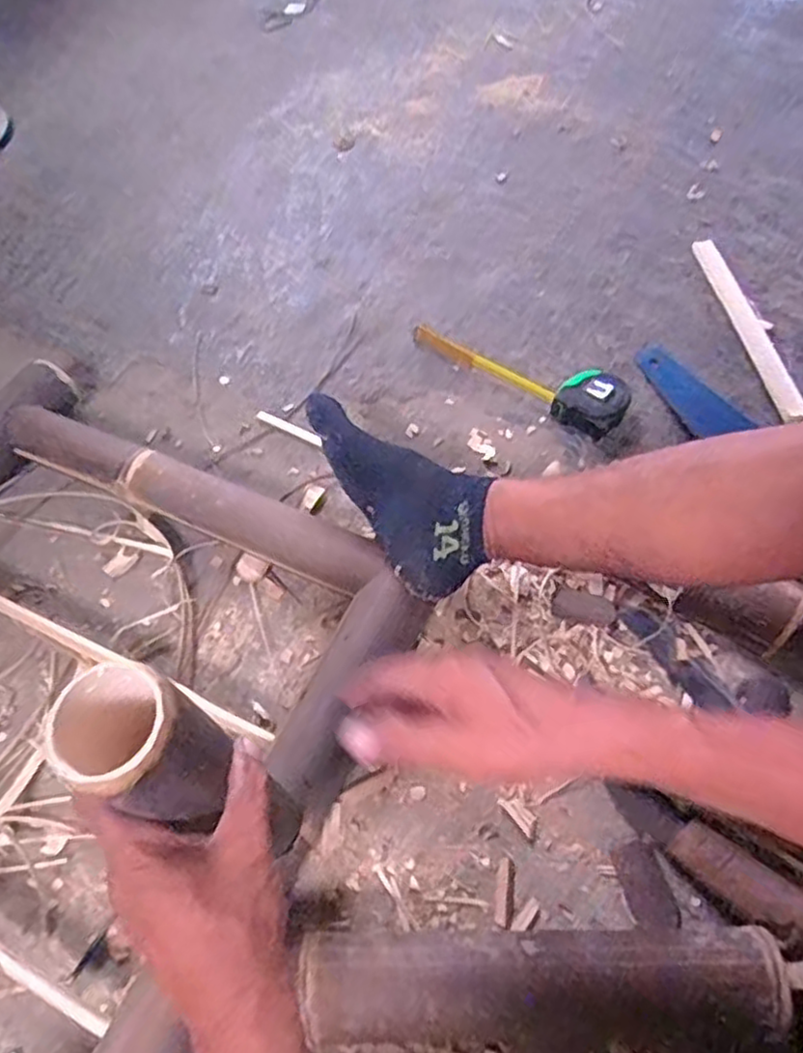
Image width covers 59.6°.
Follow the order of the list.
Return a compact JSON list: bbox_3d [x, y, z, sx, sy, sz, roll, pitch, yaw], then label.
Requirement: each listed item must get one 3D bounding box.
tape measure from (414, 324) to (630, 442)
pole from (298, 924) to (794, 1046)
[{"bbox_3d":[0.146,-0.198,0.880,0.284,0.042,0.083,30,67,17],"label":"tape measure"},{"bbox_3d":[0.101,0.347,0.528,0.360,0.073,0.078,-2,62,1],"label":"pole"}]

